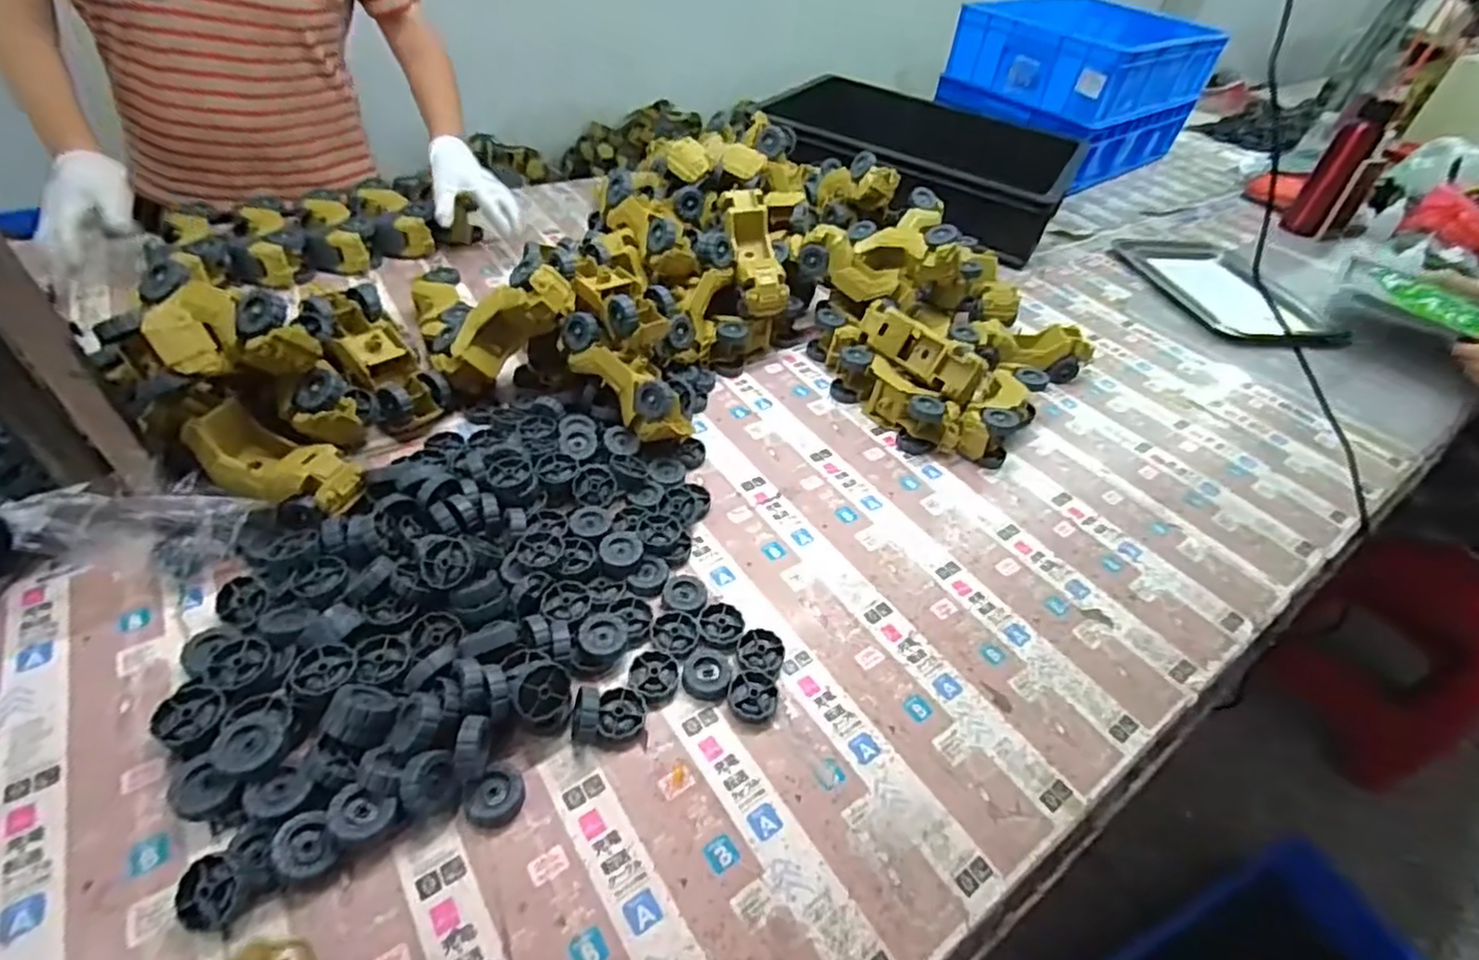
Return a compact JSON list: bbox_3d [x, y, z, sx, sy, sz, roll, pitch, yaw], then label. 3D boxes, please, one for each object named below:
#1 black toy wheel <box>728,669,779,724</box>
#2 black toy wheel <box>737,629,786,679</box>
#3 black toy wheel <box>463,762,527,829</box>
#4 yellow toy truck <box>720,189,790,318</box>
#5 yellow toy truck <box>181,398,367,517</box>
[{"bbox_3d":[0.010,0.167,0.511,0.037,0.009,0.038,4,46,-4],"label":"black toy wheel"},{"bbox_3d":[0.017,0.142,0.541,0.038,0.012,0.039,4,46,-4],"label":"black toy wheel"},{"bbox_3d":[-0.161,0.208,0.440,0.036,0.010,0.040,29,50,20],"label":"black toy wheel"},{"bbox_3d":[0.017,-0.275,0.809,0.056,0.053,0.160,-7,75,-14],"label":"yellow toy truck"},{"bbox_3d":[-0.389,-0.015,0.562,0.128,0.050,0.061,22,46,-4],"label":"yellow toy truck"}]

